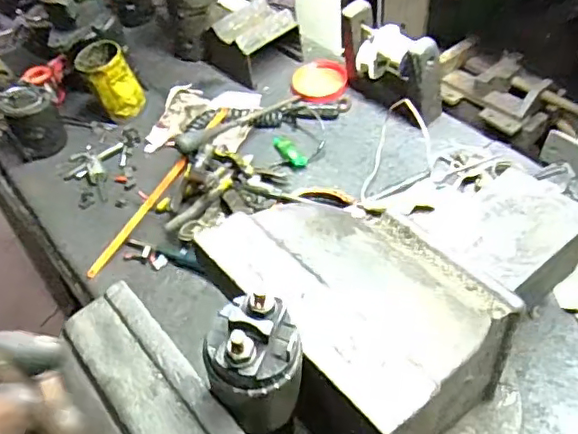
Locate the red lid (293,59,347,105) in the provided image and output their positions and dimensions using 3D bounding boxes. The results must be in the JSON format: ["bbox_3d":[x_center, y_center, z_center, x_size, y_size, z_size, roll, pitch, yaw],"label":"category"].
[{"bbox_3d":[0.053,-0.226,0.969,0.092,0.008,0.087,-1,64,1],"label":"red lid"}]

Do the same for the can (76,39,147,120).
[{"bbox_3d":[-0.295,-0.226,0.965,0.081,0.102,0.084,-27,50,-18],"label":"can"}]

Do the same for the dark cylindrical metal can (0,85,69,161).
[{"bbox_3d":[-0.413,-0.155,0.939,0.080,0.091,0.085,-3,47,4],"label":"dark cylindrical metal can"}]

